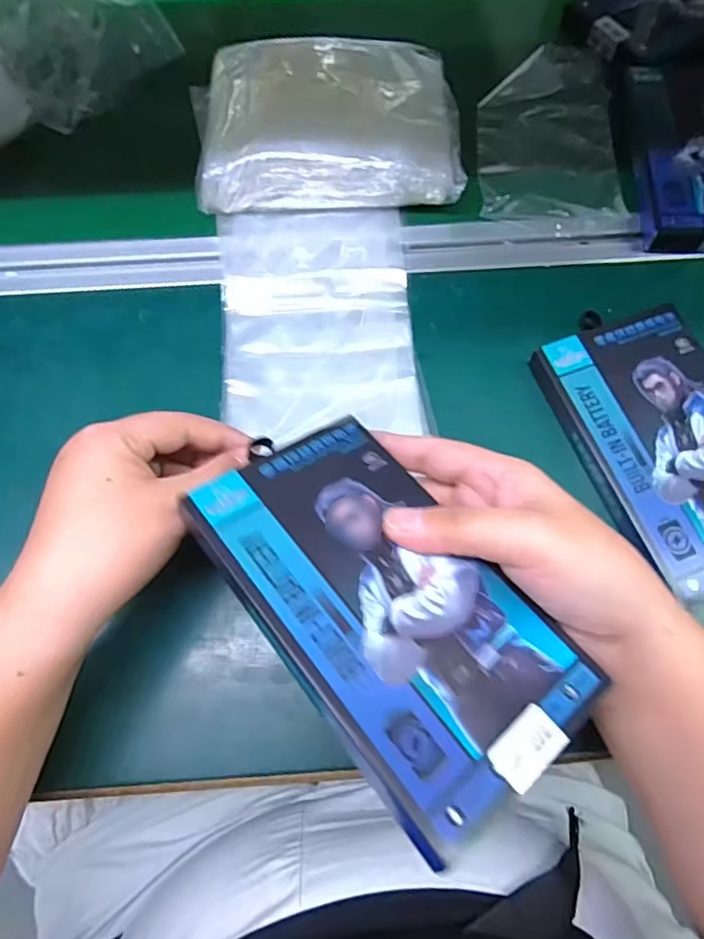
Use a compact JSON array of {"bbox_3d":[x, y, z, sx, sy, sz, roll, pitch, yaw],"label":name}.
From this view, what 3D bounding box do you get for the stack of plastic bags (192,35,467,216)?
[{"bbox_3d":[-0.017,-0.246,0.396,0.176,0.034,0.133,-3,69,-1],"label":"stack of plastic bags"}]

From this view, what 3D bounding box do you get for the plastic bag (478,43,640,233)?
[{"bbox_3d":[0.145,-0.252,0.423,0.102,0.008,0.185,0,68,3],"label":"plastic bag"}]

